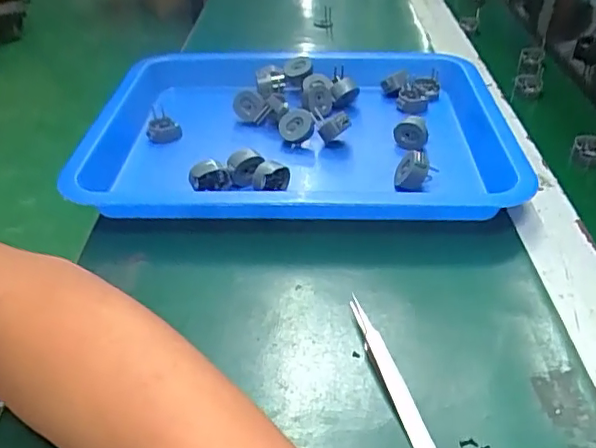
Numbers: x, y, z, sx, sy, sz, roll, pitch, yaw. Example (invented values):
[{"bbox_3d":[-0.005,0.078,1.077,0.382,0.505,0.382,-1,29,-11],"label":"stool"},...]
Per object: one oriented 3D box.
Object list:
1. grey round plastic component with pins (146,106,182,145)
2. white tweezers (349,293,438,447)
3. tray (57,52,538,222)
[{"bbox_3d":[-0.117,-0.087,0.489,0.028,0.023,0.025,-5,37,-4],"label":"grey round plastic component with pins"},{"bbox_3d":[0.046,0.077,0.284,0.010,0.012,0.115,-11,38,-12],"label":"white tweezers"},{"bbox_3d":[0.006,-0.082,0.473,0.305,0.035,0.258,1,37,4],"label":"tray"}]

